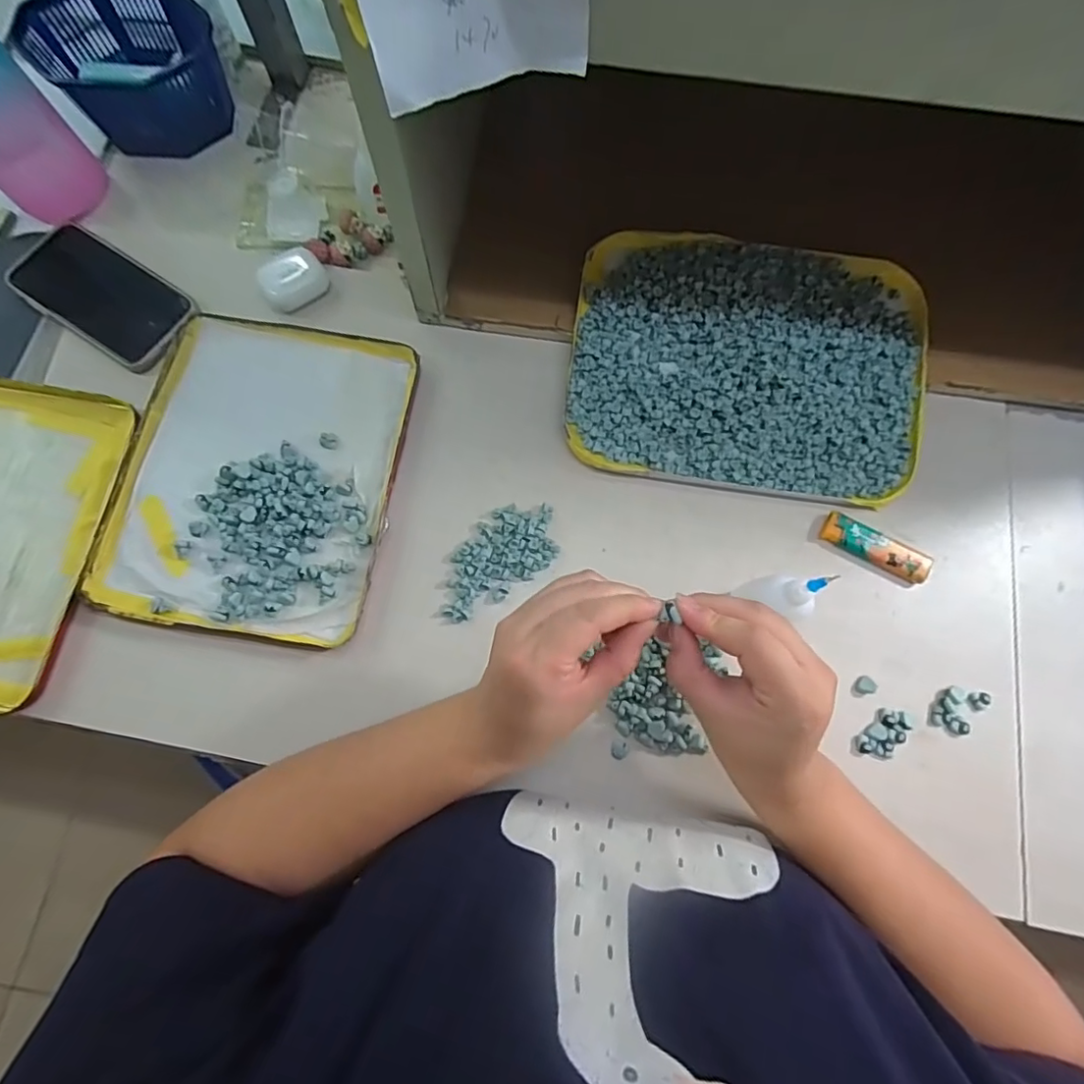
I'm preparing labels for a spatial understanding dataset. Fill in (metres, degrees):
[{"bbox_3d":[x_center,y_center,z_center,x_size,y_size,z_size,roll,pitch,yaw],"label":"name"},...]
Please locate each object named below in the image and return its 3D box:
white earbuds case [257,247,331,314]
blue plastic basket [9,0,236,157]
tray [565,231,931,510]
[{"bbox_3d":[-0.207,-0.219,0.472,0.052,0.029,0.038,-39,81,-8],"label":"white earbuds case"},{"bbox_3d":[-0.364,-0.426,0.509,0.136,0.069,0.130,43,81,8],"label":"blue plastic basket"},{"bbox_3d":[0.163,-0.142,0.445,0.271,0.028,0.204,9,78,1],"label":"tray"}]

